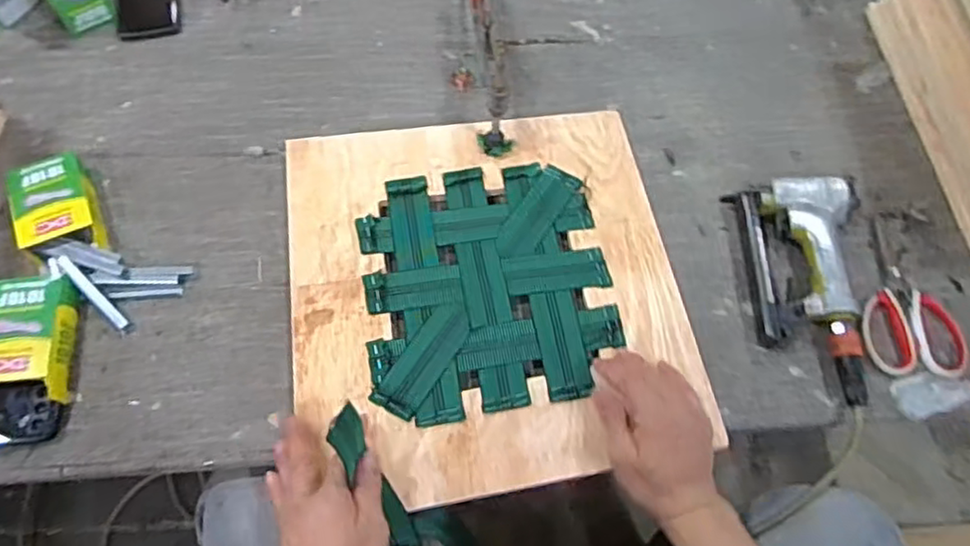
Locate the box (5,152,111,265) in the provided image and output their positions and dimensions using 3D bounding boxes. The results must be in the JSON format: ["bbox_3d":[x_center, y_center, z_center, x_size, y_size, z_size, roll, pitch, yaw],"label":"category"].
[{"bbox_3d":[-0.473,-0.071,0.727,0.077,0.038,0.126,-22,64,-12],"label":"box"}]

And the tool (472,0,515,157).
[{"bbox_3d":[0.003,-0.283,0.811,0.055,0.106,0.282,-3,62,-3],"label":"tool"}]

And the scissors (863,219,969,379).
[{"bbox_3d":[0.451,0.023,0.712,0.105,0.012,0.187,-1,62,-1],"label":"scissors"}]

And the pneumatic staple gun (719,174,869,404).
[{"bbox_3d":[0.352,0.012,0.698,0.132,0.042,0.252,-4,62,-3],"label":"pneumatic staple gun"}]

